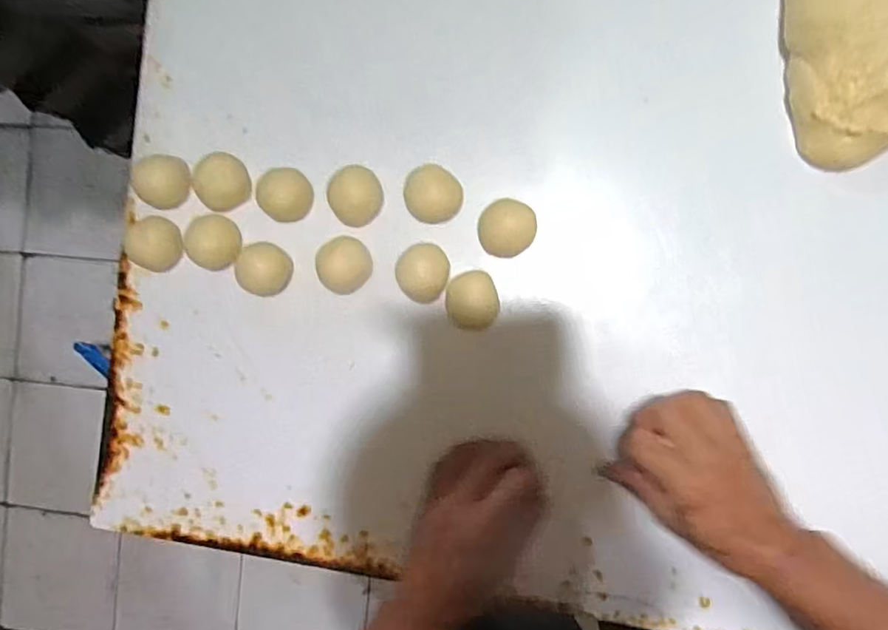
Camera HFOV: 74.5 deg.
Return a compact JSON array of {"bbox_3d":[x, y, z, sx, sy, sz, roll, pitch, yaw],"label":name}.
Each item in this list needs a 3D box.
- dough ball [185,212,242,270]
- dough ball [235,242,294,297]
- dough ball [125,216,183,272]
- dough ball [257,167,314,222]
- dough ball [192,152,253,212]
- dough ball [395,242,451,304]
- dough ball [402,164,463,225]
[{"bbox_3d":[-0.195,-0.061,0.495,0.040,0.027,0.045,8,92,7],"label":"dough ball"},{"bbox_3d":[-0.150,-0.038,0.487,0.041,0.025,0.038,0,91,7],"label":"dough ball"},{"bbox_3d":[-0.248,-0.061,0.498,0.040,0.031,0.045,15,93,7],"label":"dough ball"},{"bbox_3d":[-0.130,-0.099,0.479,0.040,0.023,0.041,0,91,7],"label":"dough ball"},{"bbox_3d":[-0.185,-0.111,0.493,0.042,0.029,0.047,18,93,7],"label":"dough ball"},{"bbox_3d":[-0.017,-0.034,0.474,0.040,0.026,0.047,10,92,7],"label":"dough ball"},{"bbox_3d":[-0.009,-0.099,0.475,0.048,0.026,0.043,43,96,5],"label":"dough ball"}]

